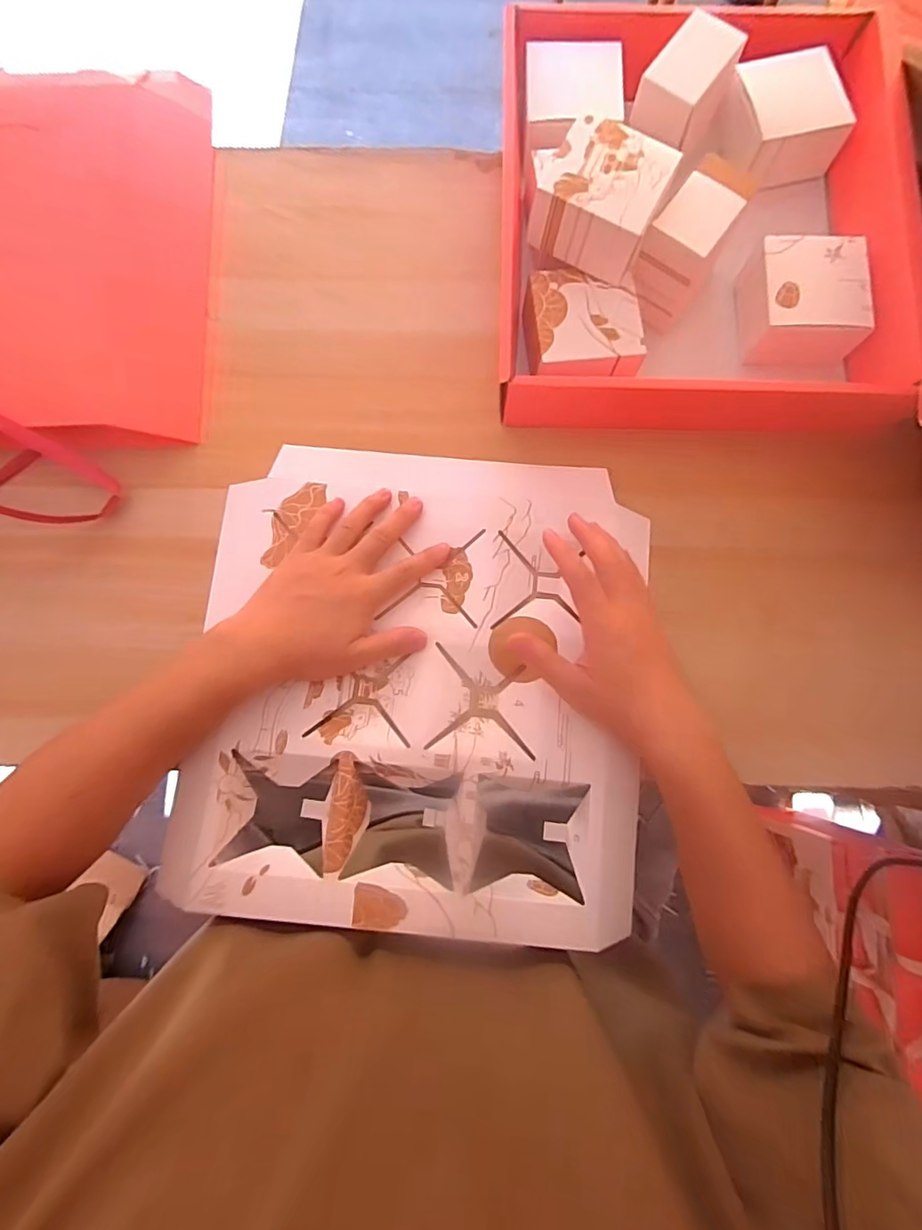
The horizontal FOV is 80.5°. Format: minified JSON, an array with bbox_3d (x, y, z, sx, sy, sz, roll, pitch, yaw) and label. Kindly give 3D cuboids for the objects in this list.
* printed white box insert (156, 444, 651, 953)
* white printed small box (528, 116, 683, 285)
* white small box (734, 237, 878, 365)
[{"bbox_3d":[-0.036,0.046,0.447,0.357,0.033,0.379,5,80,1],"label":"printed white box insert"},{"bbox_3d":[0.110,-0.331,0.430,0.097,0.049,0.090,27,82,5],"label":"white printed small box"},{"bbox_3d":[0.291,-0.261,0.459,0.088,0.042,0.098,1,80,1],"label":"white small box"}]

